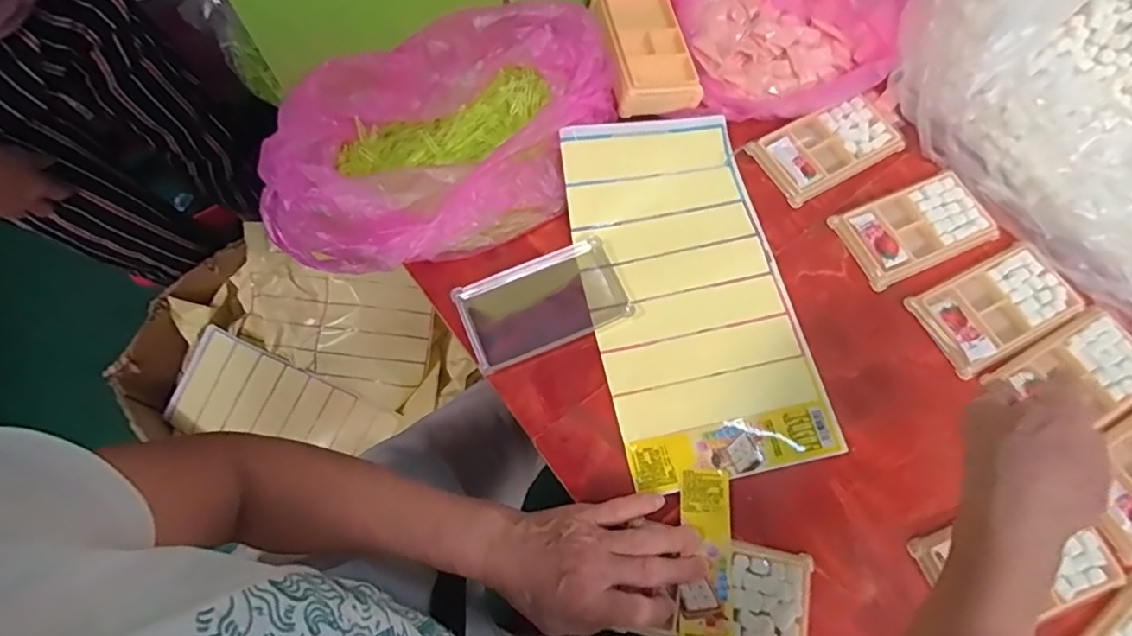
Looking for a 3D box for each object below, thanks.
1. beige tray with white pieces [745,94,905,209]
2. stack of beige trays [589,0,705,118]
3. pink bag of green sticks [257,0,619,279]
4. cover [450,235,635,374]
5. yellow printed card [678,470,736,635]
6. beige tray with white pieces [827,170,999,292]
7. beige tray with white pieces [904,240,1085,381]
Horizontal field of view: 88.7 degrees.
[{"bbox_3d":[0.259,-0.169,0.571,0.139,0.013,0.075,-28,71,-10],"label":"beige tray with white pieces"},{"bbox_3d":[0.077,-0.275,0.579,0.086,0.034,0.147,-12,69,-4],"label":"stack of beige trays"},{"bbox_3d":[-0.105,-0.160,0.515,0.347,0.086,0.177,-30,71,-10],"label":"pink bag of green sticks"},{"bbox_3d":[-0.020,-0.012,0.513,0.142,0.016,0.079,-22,70,-8],"label":"cover"},{"bbox_3d":[0.105,0.197,0.427,0.042,0.011,0.162,5,66,2],"label":"yellow printed card"},{"bbox_3d":[0.325,-0.085,0.539,0.136,0.019,0.078,-24,70,-8],"label":"beige tray with white pieces"},{"bbox_3d":[0.376,-0.010,0.505,0.131,0.013,0.077,-24,71,-8],"label":"beige tray with white pieces"}]

